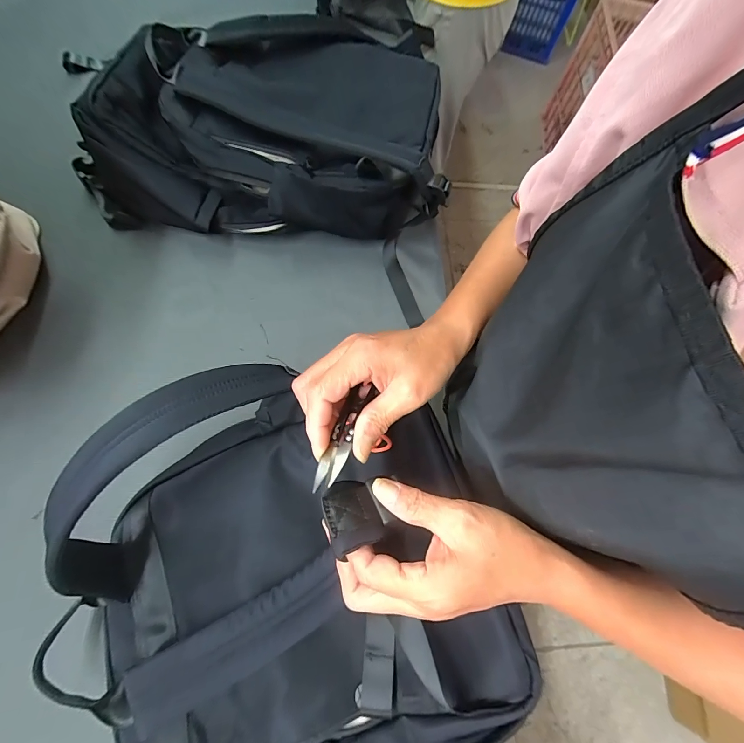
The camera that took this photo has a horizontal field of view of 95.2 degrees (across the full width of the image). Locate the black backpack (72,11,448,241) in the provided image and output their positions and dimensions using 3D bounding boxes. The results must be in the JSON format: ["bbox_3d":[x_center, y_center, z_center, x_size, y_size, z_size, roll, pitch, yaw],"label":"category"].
[{"bbox_3d":[-0.167,-0.358,0.506,0.511,0.120,0.331,2,69,-5],"label":"black backpack"}]

